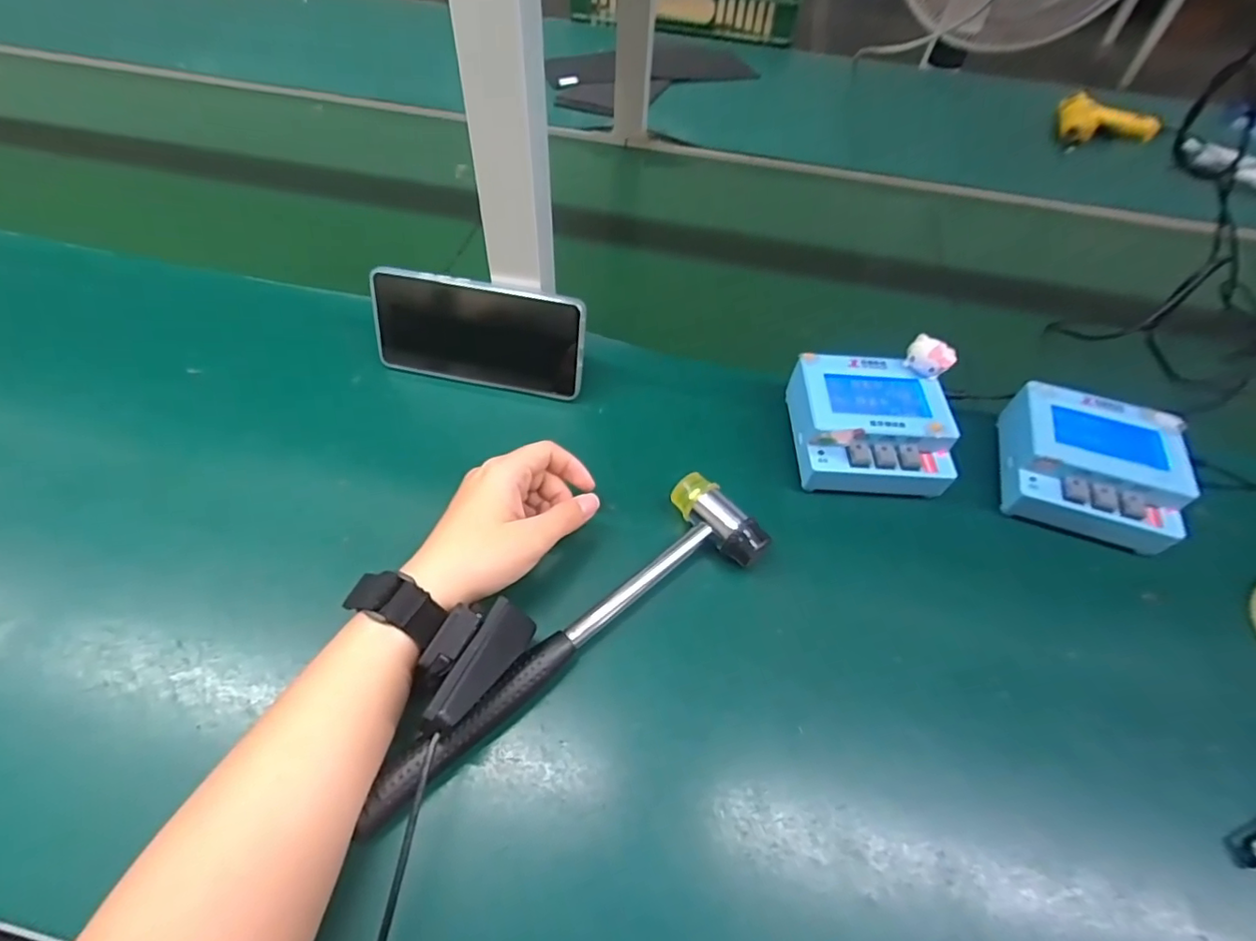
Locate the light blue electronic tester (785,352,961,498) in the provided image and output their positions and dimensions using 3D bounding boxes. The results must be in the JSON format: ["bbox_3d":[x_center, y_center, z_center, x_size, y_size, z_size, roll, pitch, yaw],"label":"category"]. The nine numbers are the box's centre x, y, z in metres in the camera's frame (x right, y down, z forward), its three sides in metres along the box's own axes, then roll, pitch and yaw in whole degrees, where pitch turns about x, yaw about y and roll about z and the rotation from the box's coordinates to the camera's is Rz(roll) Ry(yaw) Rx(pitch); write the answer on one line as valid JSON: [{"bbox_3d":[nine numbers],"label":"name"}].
[{"bbox_3d":[0.177,-0.034,0.417,0.104,0.042,0.098,4,53,-1],"label":"light blue electronic tester"}]

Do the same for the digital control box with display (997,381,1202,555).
[{"bbox_3d":[0.327,-0.005,0.403,0.103,0.044,0.102,17,54,9],"label":"digital control box with display"}]

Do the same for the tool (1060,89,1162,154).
[{"bbox_3d":[0.703,-0.510,0.845,0.134,0.031,0.120,32,58,19],"label":"tool"}]

